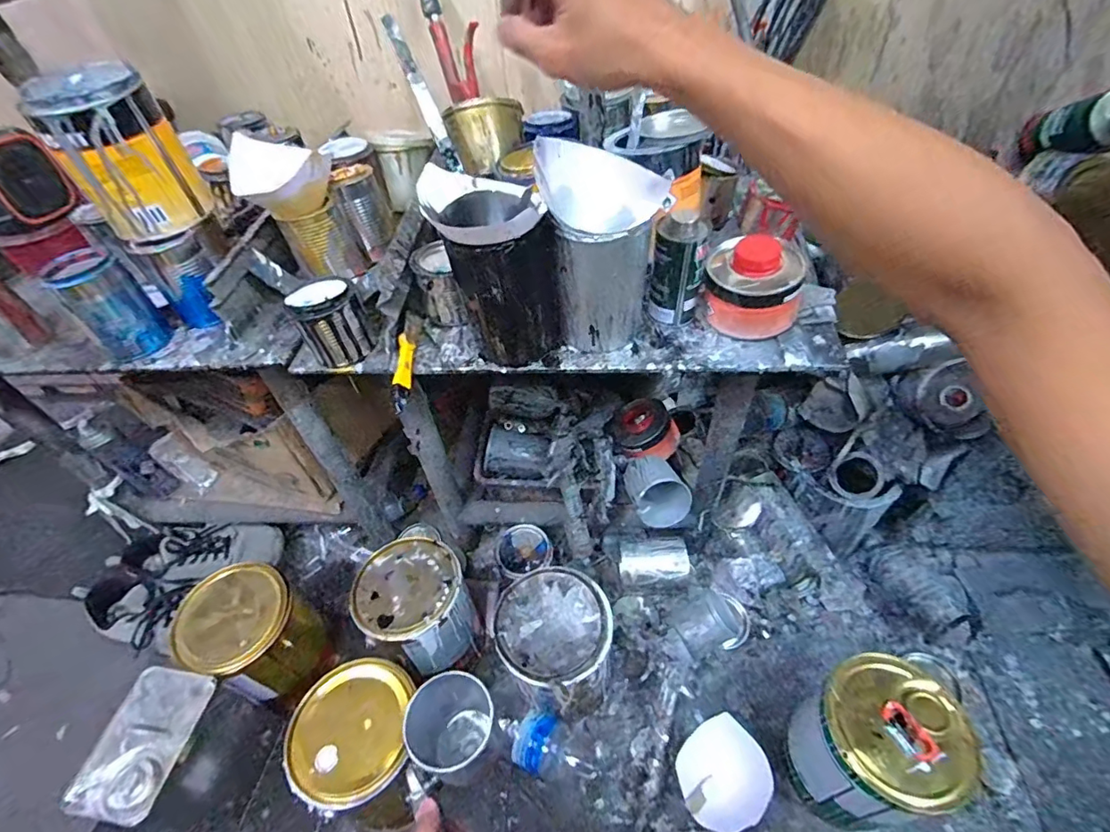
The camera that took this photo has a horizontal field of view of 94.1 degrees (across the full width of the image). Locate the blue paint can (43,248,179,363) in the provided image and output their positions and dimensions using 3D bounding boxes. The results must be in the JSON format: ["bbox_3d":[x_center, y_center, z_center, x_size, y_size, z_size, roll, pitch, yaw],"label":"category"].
[{"bbox_3d":[-0.488,-0.122,0.568,0.068,0.100,0.074,-36,55,-24],"label":"blue paint can"}]

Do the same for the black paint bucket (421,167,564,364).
[{"bbox_3d":[-0.058,-0.145,0.524,0.096,0.169,0.118,-22,50,-14],"label":"black paint bucket"}]

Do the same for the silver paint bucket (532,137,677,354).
[{"bbox_3d":[0.046,-0.163,0.522,0.116,0.176,0.107,-6,48,0],"label":"silver paint bucket"}]

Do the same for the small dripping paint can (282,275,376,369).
[{"bbox_3d":[-0.243,-0.104,0.566,0.073,0.074,0.071,-25,51,-17],"label":"small dripping paint can"}]

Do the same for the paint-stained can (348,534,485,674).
[{"bbox_3d":[-0.213,0.310,0.827,0.158,0.167,0.173,-35,55,-24],"label":"paint-stained can"}]

